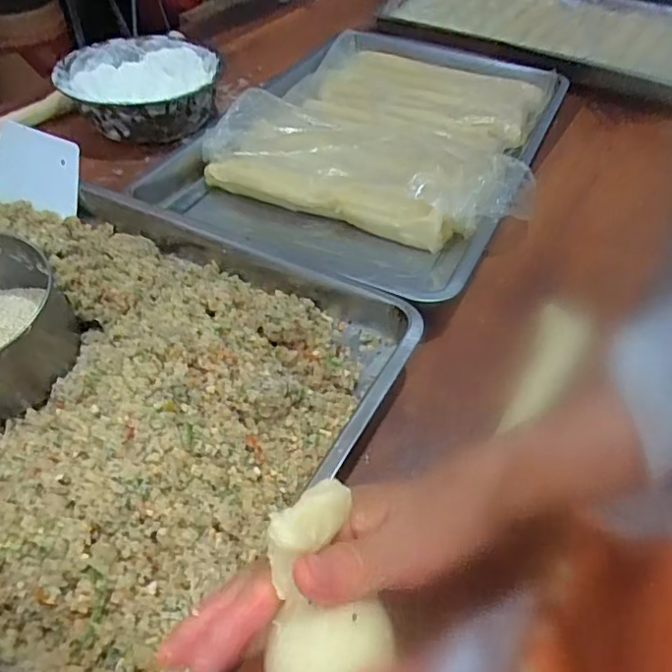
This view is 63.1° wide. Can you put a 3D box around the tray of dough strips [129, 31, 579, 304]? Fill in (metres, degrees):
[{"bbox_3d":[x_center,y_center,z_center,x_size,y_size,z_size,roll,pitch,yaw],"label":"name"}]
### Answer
[{"bbox_3d":[0.059,-0.261,0.722,0.399,0.070,0.587,24,51,18],"label":"tray of dough strips"}]

